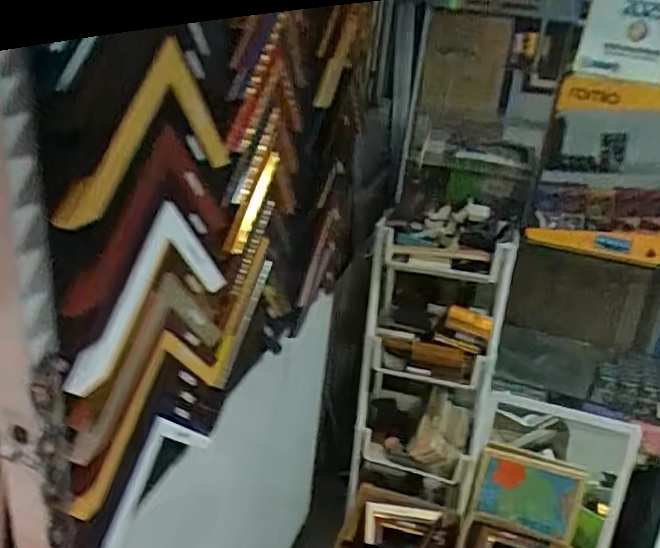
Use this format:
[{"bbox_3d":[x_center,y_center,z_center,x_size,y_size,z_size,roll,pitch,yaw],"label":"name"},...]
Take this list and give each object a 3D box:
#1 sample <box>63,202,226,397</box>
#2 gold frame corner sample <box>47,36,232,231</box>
[{"bbox_3d":[-0.182,0.016,0.636,0.020,0.154,0.249,13,37,14],"label":"sample"},{"bbox_3d":[-0.164,-0.141,0.577,0.030,0.130,0.257,12,25,13],"label":"gold frame corner sample"}]

